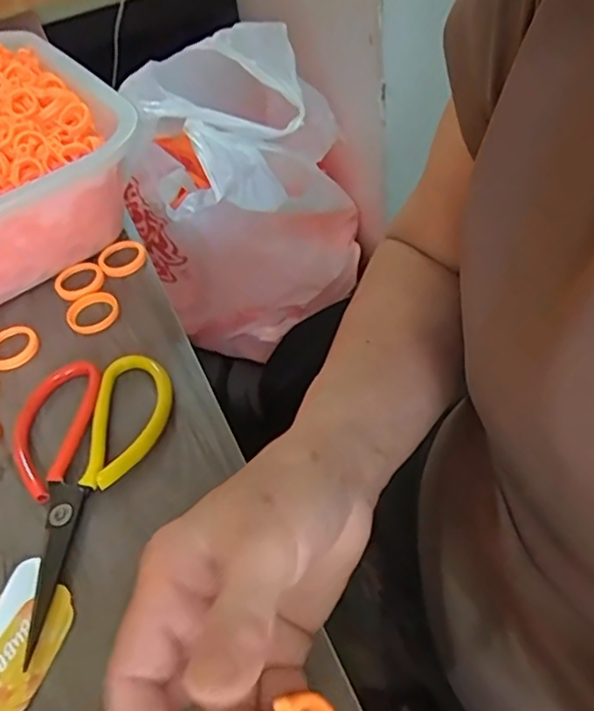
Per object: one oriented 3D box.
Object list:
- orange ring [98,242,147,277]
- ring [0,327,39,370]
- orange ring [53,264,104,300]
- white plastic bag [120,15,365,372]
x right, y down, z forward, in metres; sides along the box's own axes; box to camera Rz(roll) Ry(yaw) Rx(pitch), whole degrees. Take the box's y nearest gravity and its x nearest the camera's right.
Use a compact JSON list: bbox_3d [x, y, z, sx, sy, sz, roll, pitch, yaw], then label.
[{"bbox_3d":[-0.132,-0.074,0.477,0.036,0.010,0.036,-5,48,5],"label":"orange ring"},{"bbox_3d":[-0.193,-0.008,0.428,0.033,0.011,0.033,-5,48,5],"label":"ring"},{"bbox_3d":[-0.159,-0.056,0.462,0.034,0.005,0.036,-5,48,5],"label":"orange ring"},{"bbox_3d":[-0.049,-0.160,0.676,0.161,0.311,0.260,23,56,27],"label":"white plastic bag"}]

